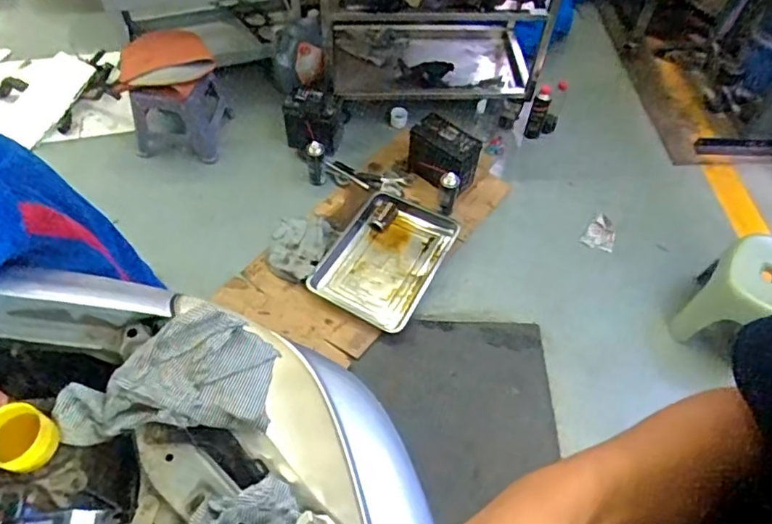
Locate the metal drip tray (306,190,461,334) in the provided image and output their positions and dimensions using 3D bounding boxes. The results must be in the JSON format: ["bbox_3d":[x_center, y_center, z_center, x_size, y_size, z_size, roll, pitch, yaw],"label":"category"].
[{"bbox_3d":[0.010,-0.033,1.903,0.341,0.082,0.524,25,58,15],"label":"metal drip tray"}]

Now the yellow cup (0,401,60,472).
[{"bbox_3d":[-0.438,0.210,0.679,0.068,0.046,0.070,1,55,-1],"label":"yellow cup"}]

